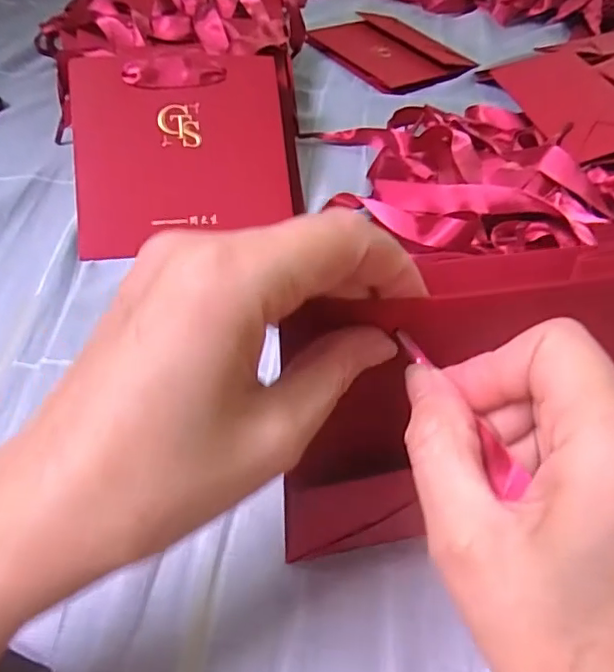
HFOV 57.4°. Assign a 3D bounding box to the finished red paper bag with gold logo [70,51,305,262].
[{"bbox_3d":[-0.078,-0.127,0.384,0.154,0.017,0.131,-10,84,-13],"label":"finished red paper bag with gold logo"}]

